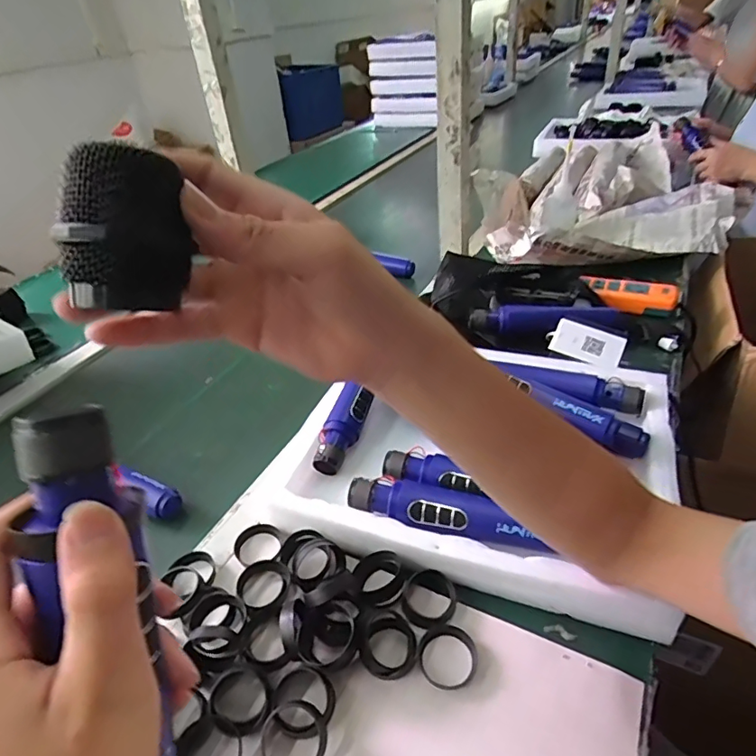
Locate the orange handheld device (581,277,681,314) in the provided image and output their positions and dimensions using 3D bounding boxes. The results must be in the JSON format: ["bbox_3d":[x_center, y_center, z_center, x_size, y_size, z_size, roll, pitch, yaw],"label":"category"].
[{"bbox_3d":[0.359,-0.122,0.737,0.123,0.036,0.033,12,40,24],"label":"orange handheld device"}]

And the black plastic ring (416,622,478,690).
[{"bbox_3d":[0.052,0.208,0.386,0.044,0.008,0.045,-3,36,2],"label":"black plastic ring"}]

